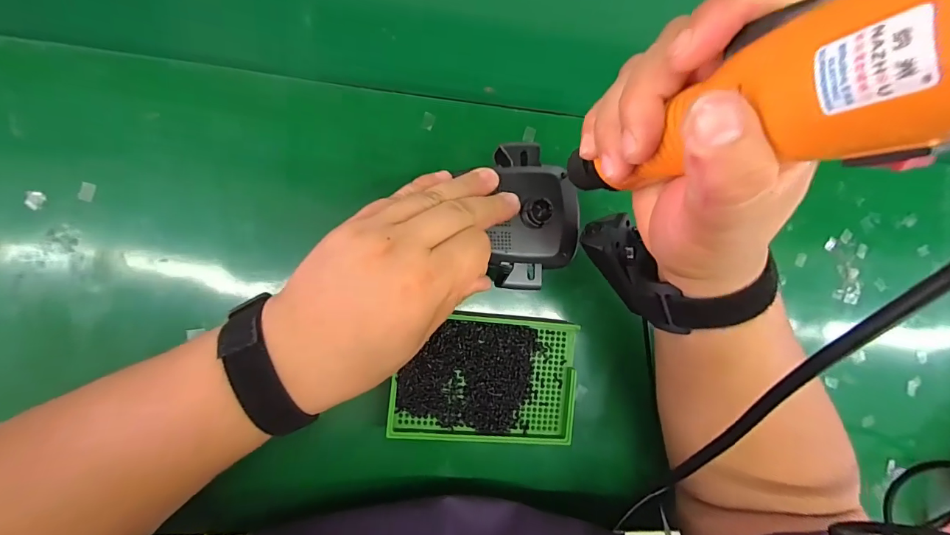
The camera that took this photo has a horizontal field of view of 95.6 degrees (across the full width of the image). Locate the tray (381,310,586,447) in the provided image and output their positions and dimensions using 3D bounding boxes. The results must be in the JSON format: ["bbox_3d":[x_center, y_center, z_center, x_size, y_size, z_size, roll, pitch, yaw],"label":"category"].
[{"bbox_3d":[0.010,0.082,0.318,0.134,0.016,0.091,7,94,-7],"label":"tray"}]

